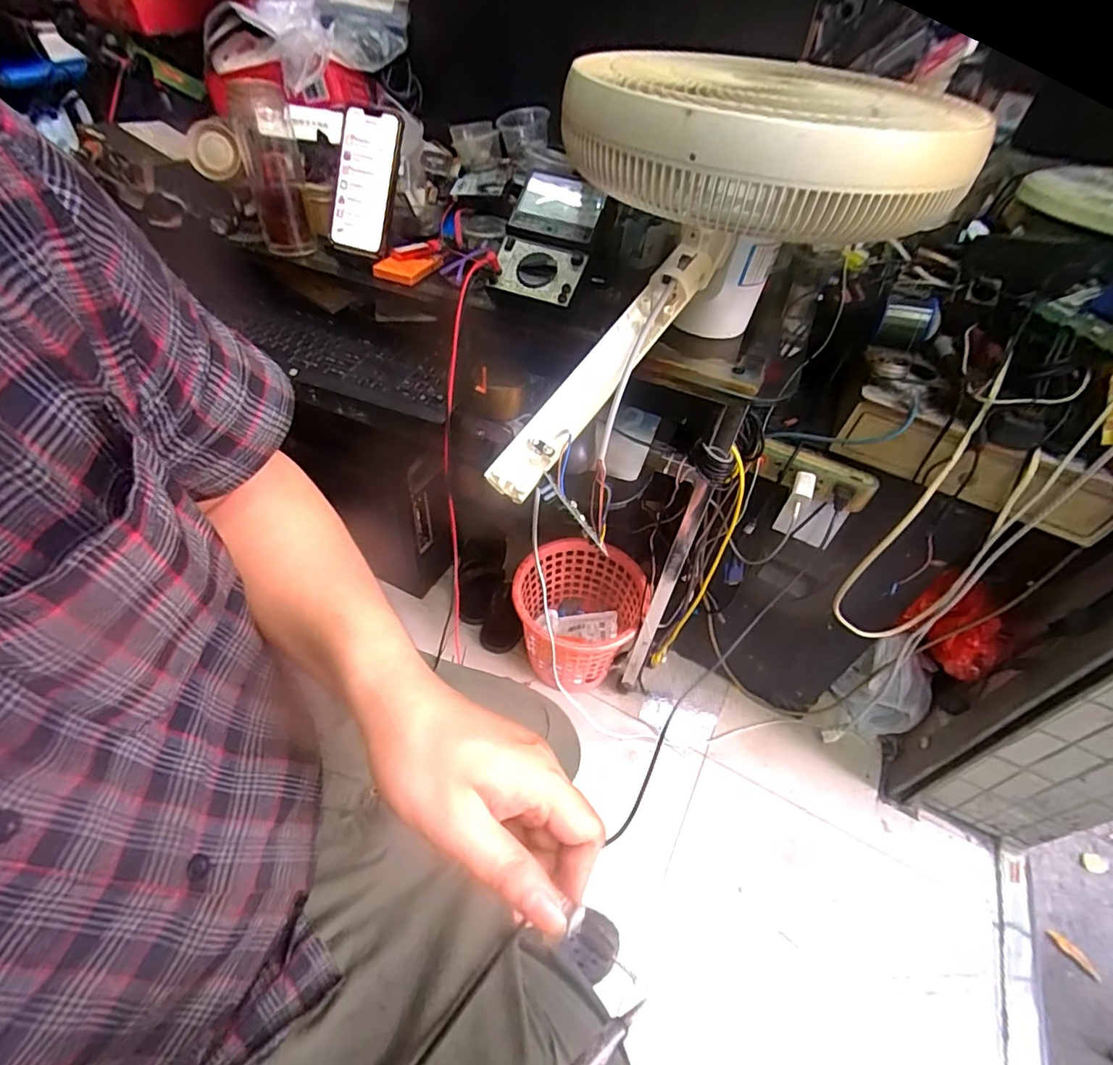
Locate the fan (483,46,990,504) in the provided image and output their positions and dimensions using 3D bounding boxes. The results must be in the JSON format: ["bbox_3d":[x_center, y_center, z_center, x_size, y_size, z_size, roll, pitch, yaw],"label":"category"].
[{"bbox_3d":[0.129,-0.267,0.539,0.393,0.275,0.356,-1,47,-8],"label":"fan"}]

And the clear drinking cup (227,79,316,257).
[{"bbox_3d":[-0.352,-0.448,0.673,0.067,0.166,0.079,-13,49,-18],"label":"clear drinking cup"}]

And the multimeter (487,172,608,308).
[{"bbox_3d":[-0.008,-0.336,0.623,0.103,0.039,0.145,18,92,13],"label":"multimeter"}]

